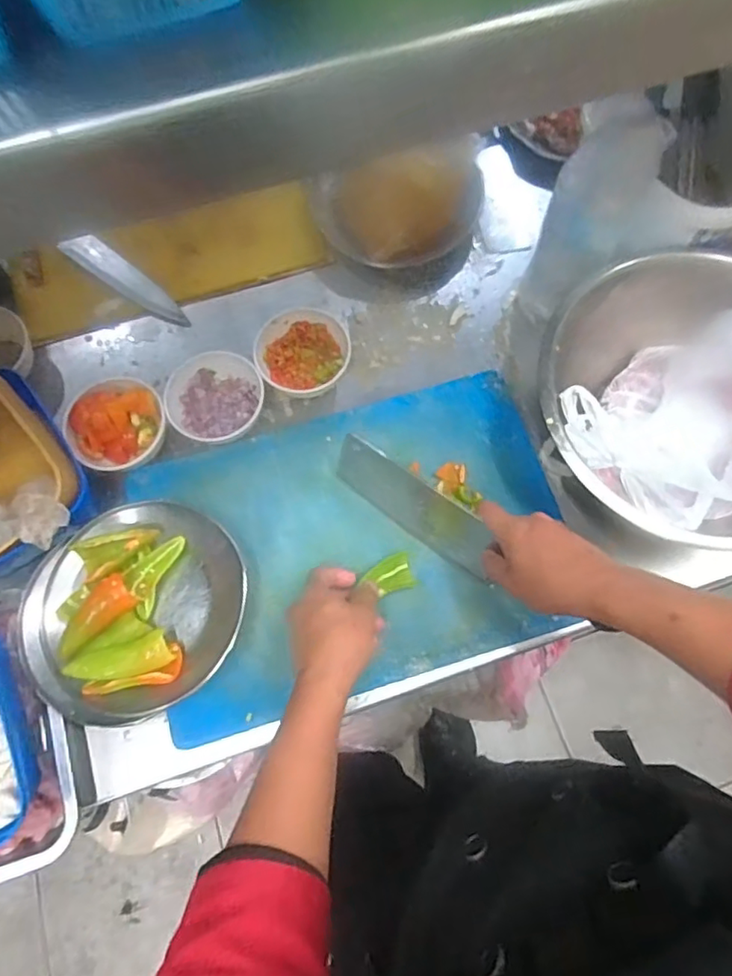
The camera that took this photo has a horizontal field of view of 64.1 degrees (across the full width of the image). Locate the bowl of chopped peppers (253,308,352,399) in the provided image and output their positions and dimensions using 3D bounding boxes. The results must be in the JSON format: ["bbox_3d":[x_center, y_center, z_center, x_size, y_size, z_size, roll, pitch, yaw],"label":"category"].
[{"bbox_3d":[-0.073,-0.158,0.683,0.108,0.044,0.100,0,72,0],"label":"bowl of chopped peppers"}]

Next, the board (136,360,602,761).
[{"bbox_3d":[-0.009,0.056,0.620,0.429,0.028,0.293,-17,72,-5],"label":"board"}]

